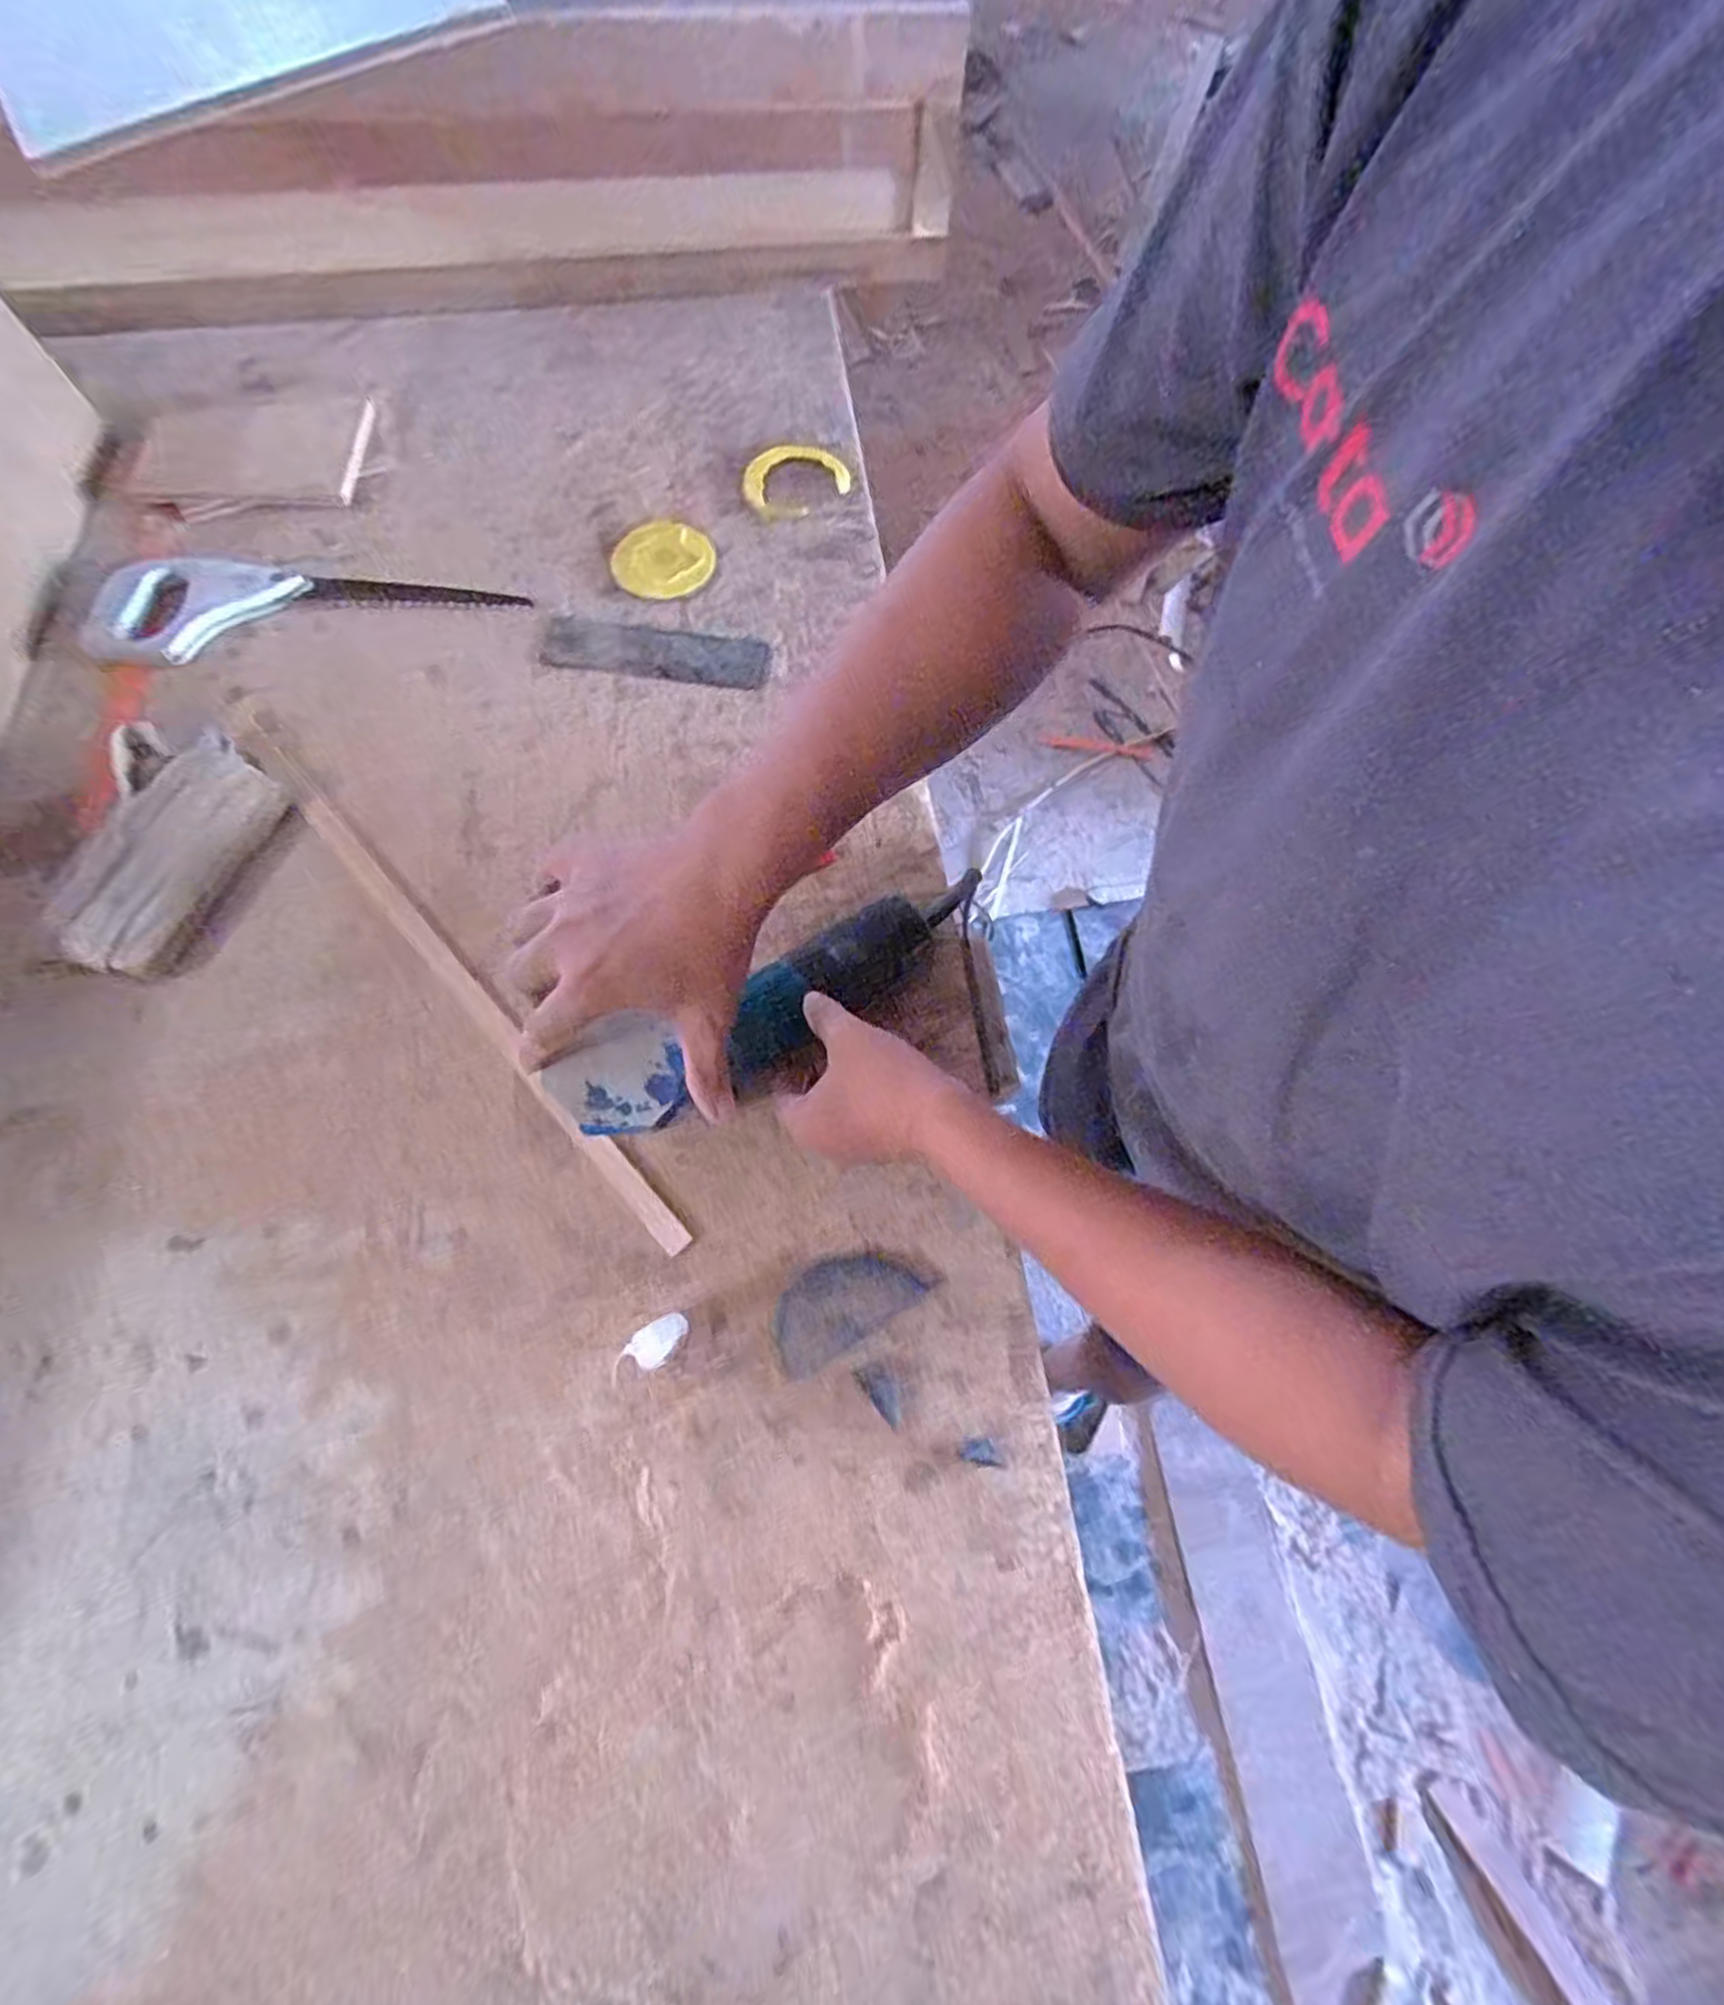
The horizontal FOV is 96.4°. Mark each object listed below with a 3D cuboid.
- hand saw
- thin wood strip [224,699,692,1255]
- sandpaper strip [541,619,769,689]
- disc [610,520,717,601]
[{"bbox_3d":[-0.497,-0.352,0.682,0.363,0.022,0.093,-3,70,-3],"label":"hand saw"},{"bbox_3d":[-0.321,-0.040,0.578,0.019,0.016,0.582,-41,76,-15],"label":"thin wood strip"},{"bbox_3d":[-0.186,-0.316,0.693,0.198,0.006,0.052,6,69,0],"label":"sandpaper strip"},{"bbox_3d":[-0.188,-0.420,0.726,0.096,0.011,0.091,1,69,-2],"label":"disc"}]

